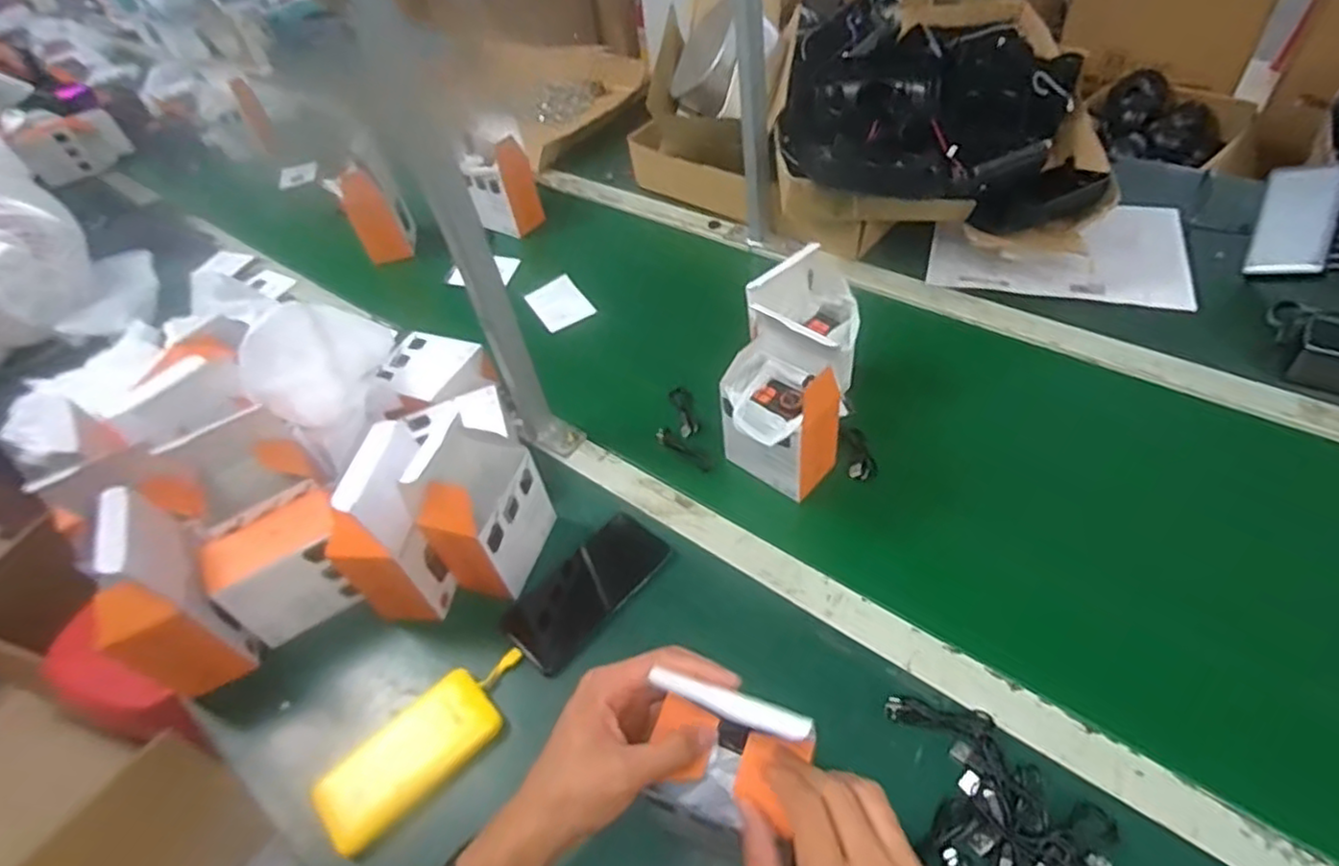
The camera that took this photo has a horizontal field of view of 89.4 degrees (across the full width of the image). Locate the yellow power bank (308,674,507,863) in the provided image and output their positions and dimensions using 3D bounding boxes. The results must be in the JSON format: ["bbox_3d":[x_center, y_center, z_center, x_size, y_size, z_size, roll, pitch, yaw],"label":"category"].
[{"bbox_3d":[-0.209,0.257,0.541,0.140,0.022,0.069,-38,52,-24],"label":"yellow power bank"}]

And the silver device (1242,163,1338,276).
[{"bbox_3d":[0.703,-0.241,0.756,0.014,0.132,0.073,22,-4,-33],"label":"silver device"}]

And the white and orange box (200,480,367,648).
[{"bbox_3d":[-0.348,0.115,0.614,0.110,0.117,0.072,-29,49,-17],"label":"white and orange box"}]

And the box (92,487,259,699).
[{"bbox_3d":[-0.433,0.136,0.575,0.074,0.173,0.097,-31,50,-18],"label":"box"}]

